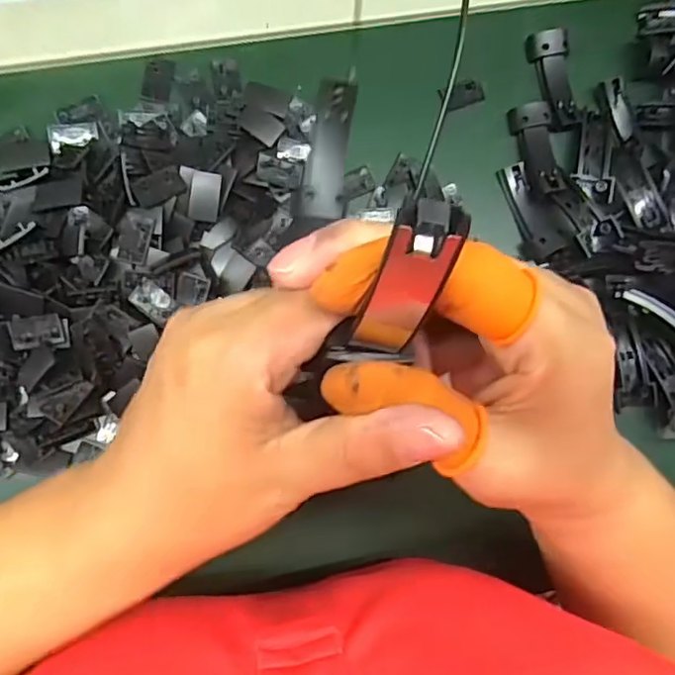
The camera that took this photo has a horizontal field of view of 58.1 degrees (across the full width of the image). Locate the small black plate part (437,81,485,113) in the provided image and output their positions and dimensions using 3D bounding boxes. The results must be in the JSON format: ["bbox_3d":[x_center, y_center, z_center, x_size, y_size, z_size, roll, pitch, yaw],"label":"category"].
[{"bbox_3d":[0.076,-0.147,0.367,0.027,0.004,0.014,-21,86,-9],"label":"small black plate part"}]

